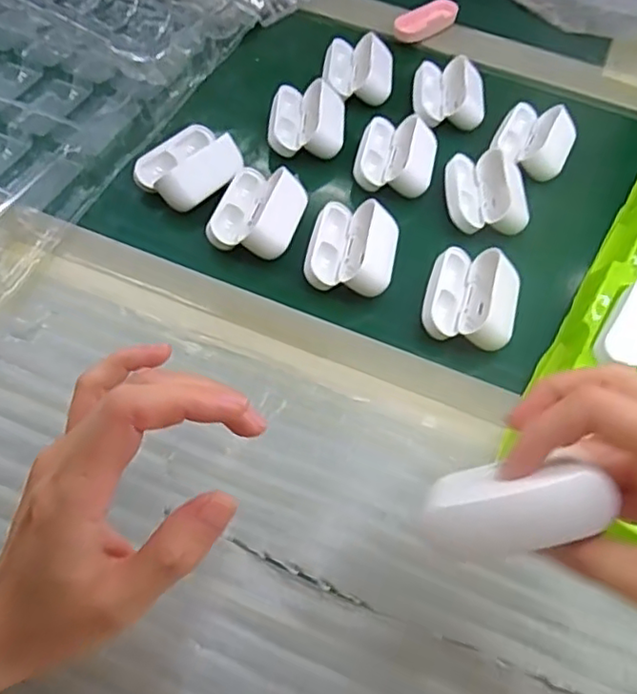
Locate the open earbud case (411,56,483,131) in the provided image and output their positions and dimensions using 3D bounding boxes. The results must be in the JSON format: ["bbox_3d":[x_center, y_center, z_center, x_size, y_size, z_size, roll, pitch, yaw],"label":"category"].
[{"bbox_3d":[0.101,-0.199,0.483,0.052,0.025,0.061,2,57,-3],"label":"open earbud case"}]

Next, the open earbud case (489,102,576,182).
[{"bbox_3d":[0.160,-0.154,0.462,0.053,0.031,0.060,26,59,12],"label":"open earbud case"}]

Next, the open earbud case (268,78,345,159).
[{"bbox_3d":[-0.008,-0.165,0.458,0.053,0.033,0.059,4,57,-2],"label":"open earbud case"}]

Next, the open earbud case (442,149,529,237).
[{"bbox_3d":[0.115,-0.108,0.434,0.053,0.024,0.067,5,57,-2],"label":"open earbud case"}]

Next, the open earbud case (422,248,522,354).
[{"bbox_3d":[0.094,-0.031,0.379,0.053,0.027,0.065,16,57,5],"label":"open earbud case"}]

